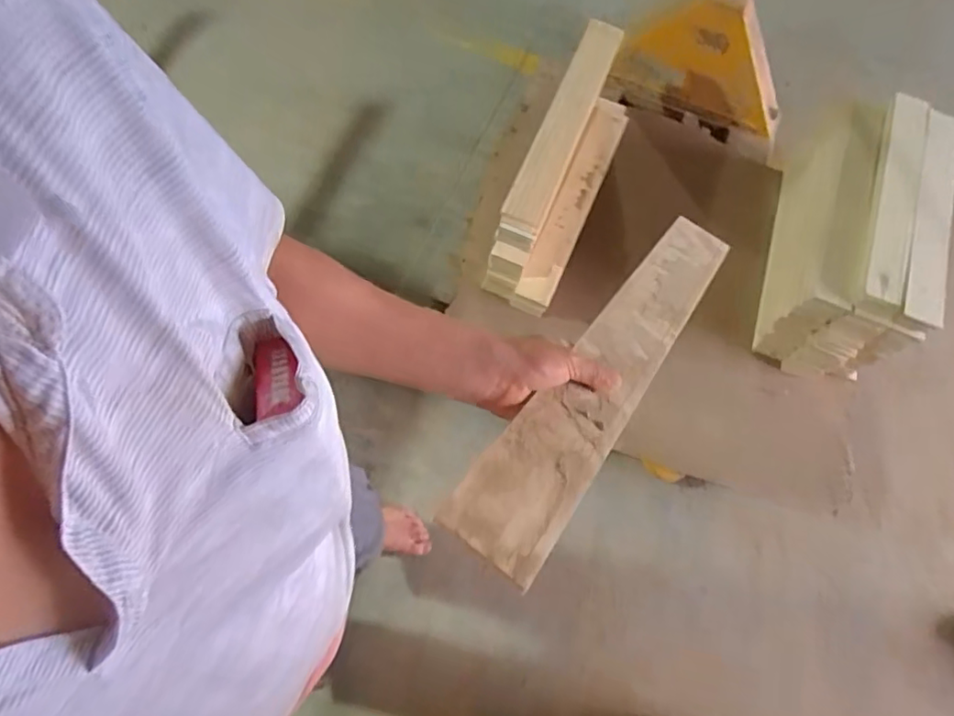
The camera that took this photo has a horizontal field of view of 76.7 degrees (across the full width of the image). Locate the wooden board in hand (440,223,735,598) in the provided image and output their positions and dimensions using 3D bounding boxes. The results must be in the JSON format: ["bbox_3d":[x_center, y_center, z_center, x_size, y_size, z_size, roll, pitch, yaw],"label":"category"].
[{"bbox_3d":[0.155,-0.012,0.646,0.085,0.018,0.602,33,46,12],"label":"wooden board in hand"}]

